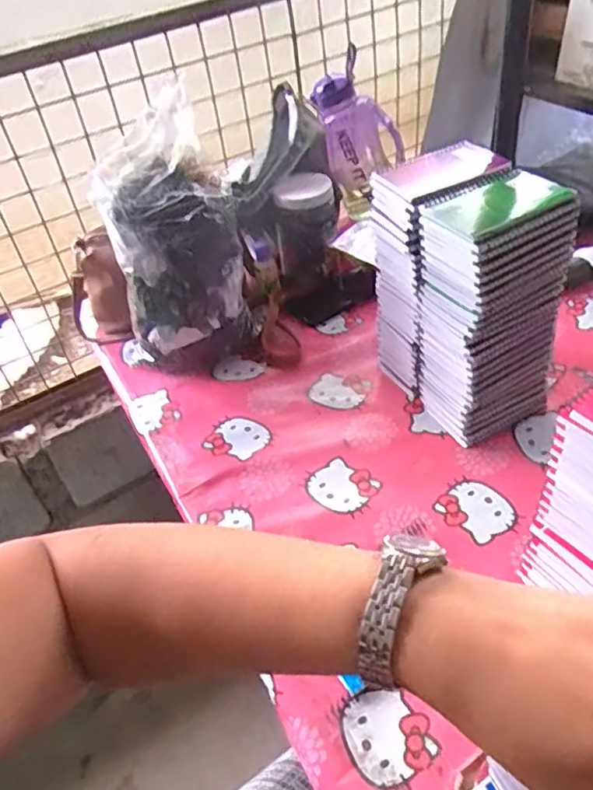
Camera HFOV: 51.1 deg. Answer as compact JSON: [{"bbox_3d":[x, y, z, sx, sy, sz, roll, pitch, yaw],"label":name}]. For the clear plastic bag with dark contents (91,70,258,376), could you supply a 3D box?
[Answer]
[{"bbox_3d":[-0.164,-0.200,0.860,0.171,0.346,0.128,-14,43,-5],"label":"clear plastic bag with dark contents"}]

